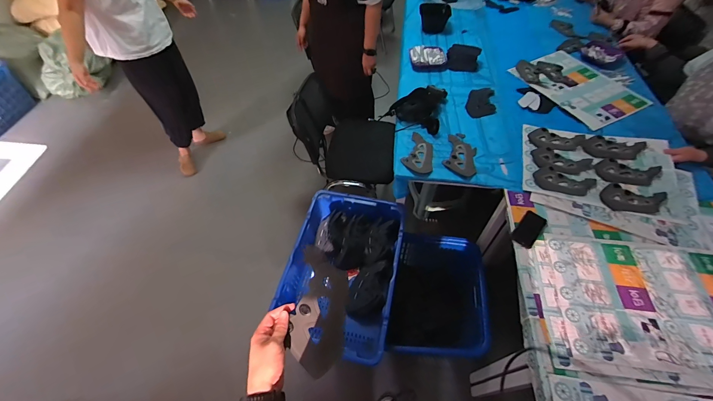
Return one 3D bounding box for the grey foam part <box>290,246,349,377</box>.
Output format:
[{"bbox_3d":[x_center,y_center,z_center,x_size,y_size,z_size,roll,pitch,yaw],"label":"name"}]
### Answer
[{"bbox_3d":[-0.068,0.210,0.595,0.099,0.013,0.224,10,73,-13],"label":"grey foam part"}]

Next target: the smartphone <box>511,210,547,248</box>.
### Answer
[{"bbox_3d":[0.606,0.102,1.079,0.075,0.016,0.157,40,61,15],"label":"smartphone"}]

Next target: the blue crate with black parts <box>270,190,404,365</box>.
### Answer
[{"bbox_3d":[-0.053,0.292,1.305,0.431,0.183,0.658,10,55,8],"label":"blue crate with black parts"}]

